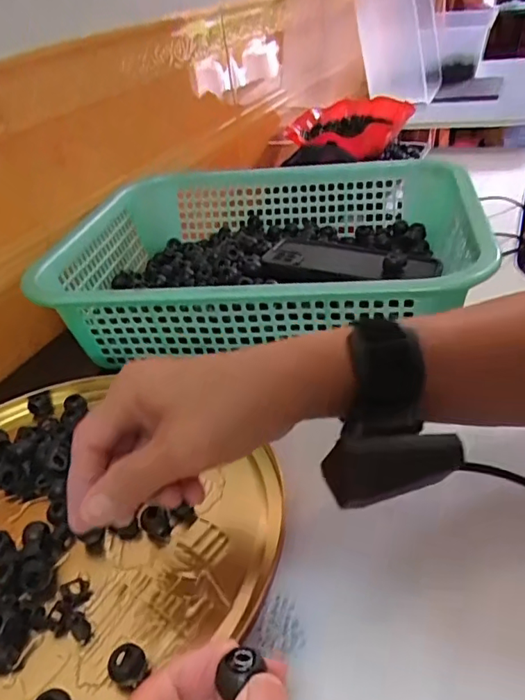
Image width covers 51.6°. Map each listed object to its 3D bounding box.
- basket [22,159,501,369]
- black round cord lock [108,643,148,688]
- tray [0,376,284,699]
[{"bbox_3d":[0.003,-0.090,0.528,0.359,0.099,0.291,0,36,11],"label":"basket"},{"bbox_3d":[-0.065,0.154,0.264,0.017,0.014,0.014,-29,40,-28],"label":"black round cord lock"},{"bbox_3d":[-0.149,0.120,0.344,0.264,0.034,0.275,-5,35,4],"label":"tray"}]

